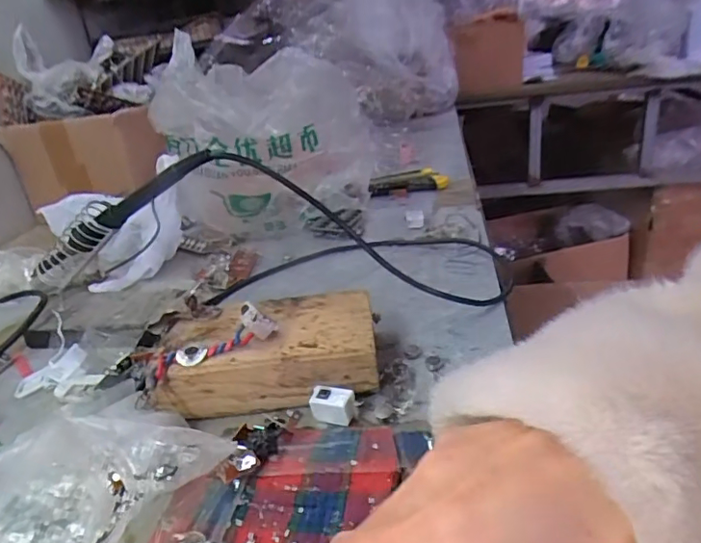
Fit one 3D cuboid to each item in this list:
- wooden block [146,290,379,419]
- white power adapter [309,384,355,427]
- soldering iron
[{"bbox_3d":[-0.054,0.054,0.368,0.140,0.039,0.081,-5,26,-1],"label":"wooden block"},{"bbox_3d":[-0.011,0.080,0.328,0.026,0.018,0.013,8,28,22],"label":"white power adapter"},{"bbox_3d":[-0.180,-0.045,0.419,0.192,0.032,0.028,-28,19,21],"label":"soldering iron"}]

